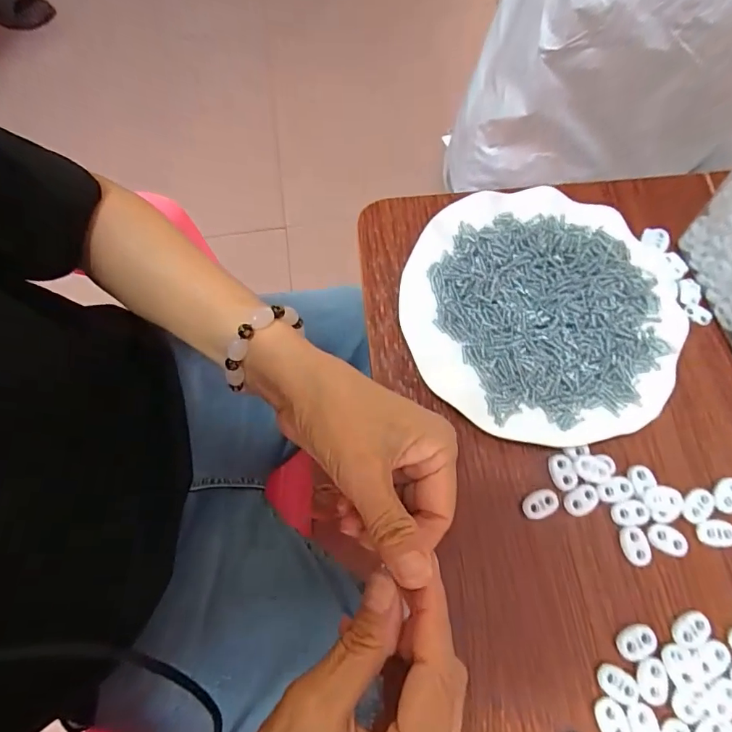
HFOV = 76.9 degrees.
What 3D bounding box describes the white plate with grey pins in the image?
[{"bbox_3d":[0.118,-0.037,0.318,0.180,0.016,0.177,0,70,1],"label":"white plate with grey pins"}]

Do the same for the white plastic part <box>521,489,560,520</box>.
[{"bbox_3d":[0.109,0.086,0.288,0.023,0.004,0.015,-15,71,-4],"label":"white plastic part"}]

